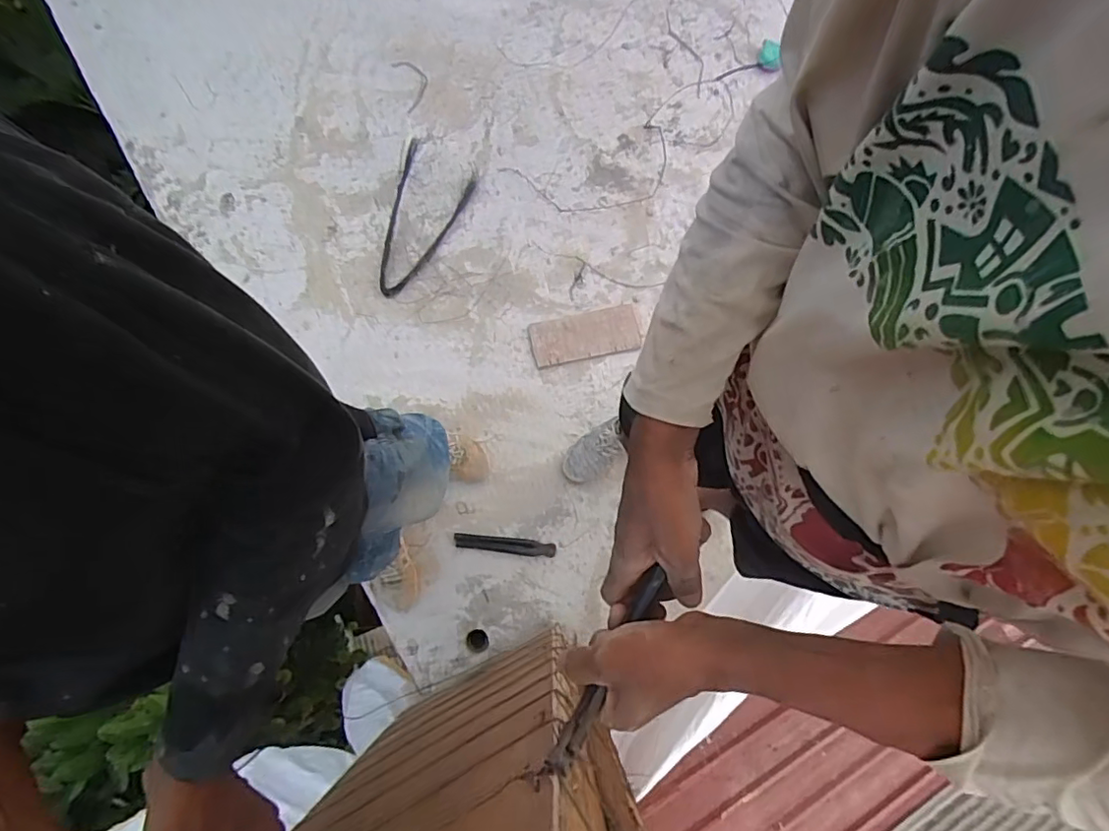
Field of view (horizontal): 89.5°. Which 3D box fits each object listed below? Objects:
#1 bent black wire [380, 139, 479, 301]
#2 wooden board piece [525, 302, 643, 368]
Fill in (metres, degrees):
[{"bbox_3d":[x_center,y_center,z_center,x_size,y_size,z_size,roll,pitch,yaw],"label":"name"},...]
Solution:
[{"bbox_3d":[-0.372,-0.561,1.606,0.214,0.023,0.487,12,77,1],"label":"bent black wire"},{"bbox_3d":[0.084,-0.218,1.529,0.292,0.017,0.132,-13,78,-4],"label":"wooden board piece"}]

